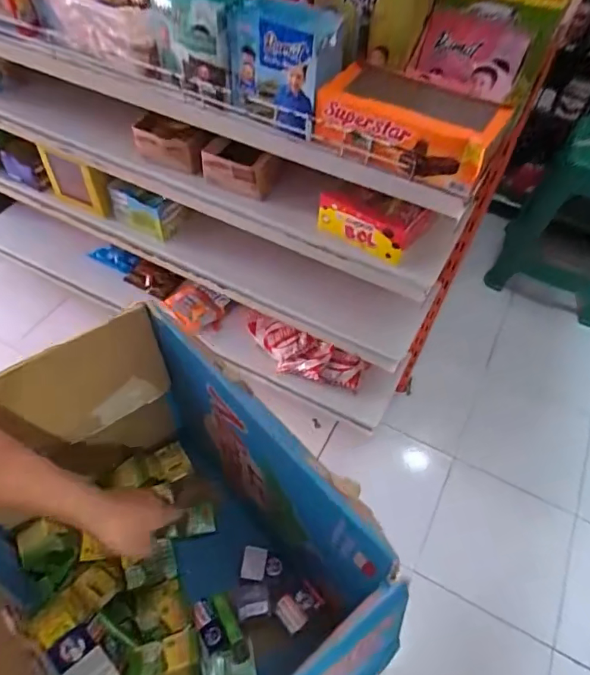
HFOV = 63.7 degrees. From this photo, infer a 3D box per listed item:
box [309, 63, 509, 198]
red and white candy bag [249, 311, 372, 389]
[{"bbox_3d":[0.134,-0.259,0.567,0.199,0.066,0.111,23,56,13],"label":"box"},{"bbox_3d":[0.009,0.033,1.102,0.302,0.058,0.106,25,56,15],"label":"red and white candy bag"}]

